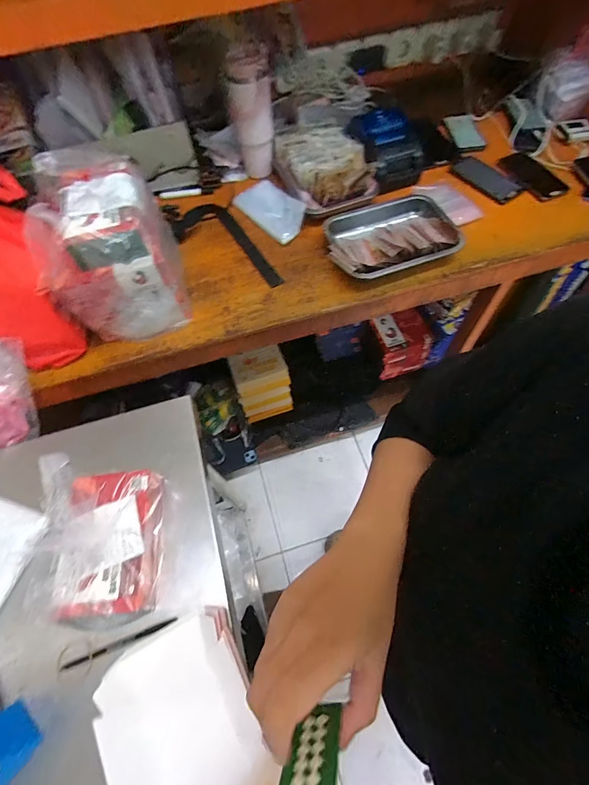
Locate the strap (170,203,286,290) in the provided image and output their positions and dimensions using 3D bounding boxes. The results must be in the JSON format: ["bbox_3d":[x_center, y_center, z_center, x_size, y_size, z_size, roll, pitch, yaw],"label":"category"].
[{"bbox_3d":[-0.133,-0.337,0.805,0.287,0.023,0.133,27,62,8],"label":"strap"}]

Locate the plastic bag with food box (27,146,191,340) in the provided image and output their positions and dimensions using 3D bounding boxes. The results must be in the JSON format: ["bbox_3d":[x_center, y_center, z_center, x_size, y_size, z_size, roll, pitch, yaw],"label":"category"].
[{"bbox_3d":[-0.316,-0.247,0.643,0.184,0.256,0.206,-11,62,-2],"label":"plastic bag with food box"}]

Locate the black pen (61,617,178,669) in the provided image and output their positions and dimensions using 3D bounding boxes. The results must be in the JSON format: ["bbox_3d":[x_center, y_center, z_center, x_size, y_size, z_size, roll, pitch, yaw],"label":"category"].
[{"bbox_3d":[-0.224,0.324,0.465,0.148,0.012,0.009,-20,63,-7],"label":"black pen"}]

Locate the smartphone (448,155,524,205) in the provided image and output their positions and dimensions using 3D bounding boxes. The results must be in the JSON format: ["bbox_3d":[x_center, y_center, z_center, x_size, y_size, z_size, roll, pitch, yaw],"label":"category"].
[{"bbox_3d":[0.462,-0.517,0.877,0.081,0.013,0.170,-31,65,-12],"label":"smartphone"}]

